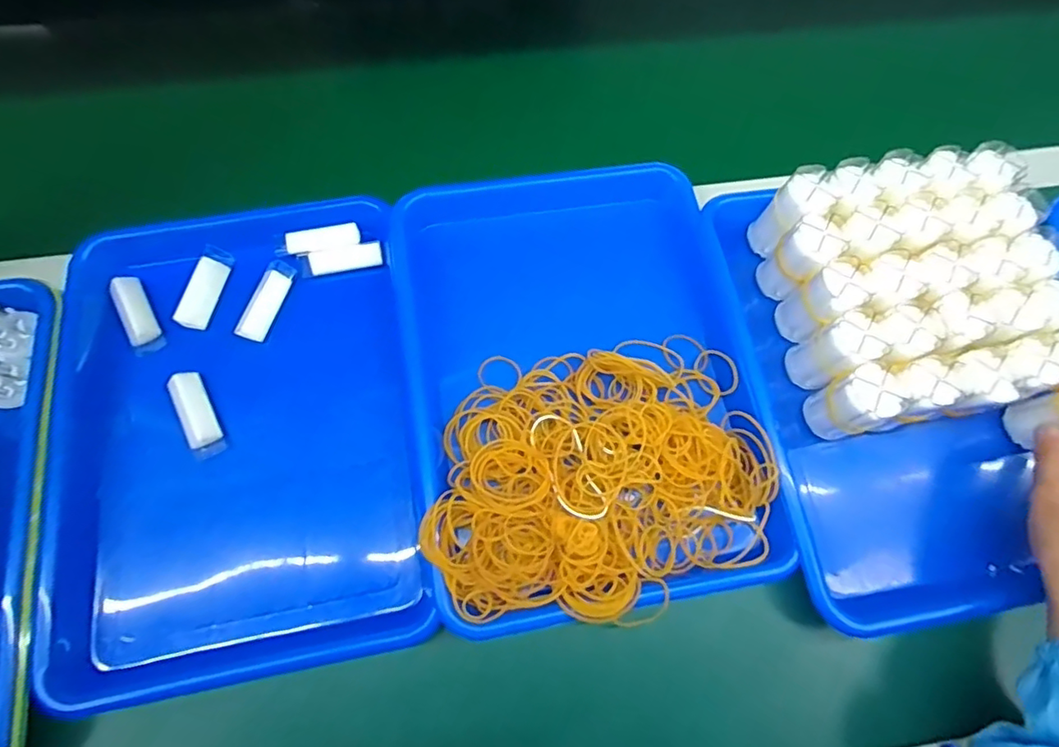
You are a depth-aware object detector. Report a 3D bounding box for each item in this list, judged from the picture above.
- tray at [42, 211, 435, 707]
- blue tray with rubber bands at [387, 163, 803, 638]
[{"bbox_3d":[-0.203,0.037,0.395,0.232,0.040,0.332,-8,71,-5],"label":"tray"},{"bbox_3d":[0.039,0.001,0.405,0.261,0.039,0.325,-12,71,-6],"label":"blue tray with rubber bands"}]

